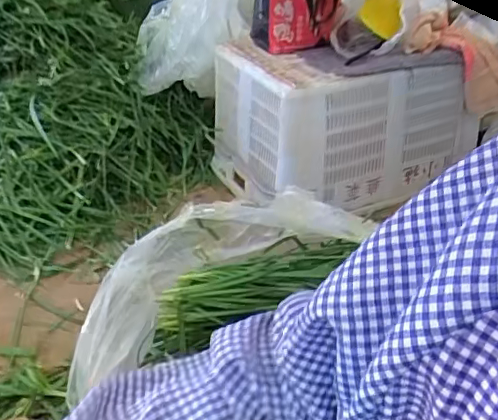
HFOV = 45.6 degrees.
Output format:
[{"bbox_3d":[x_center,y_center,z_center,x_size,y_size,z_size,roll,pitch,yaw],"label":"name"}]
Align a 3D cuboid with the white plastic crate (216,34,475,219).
[{"bbox_3d":[0.239,-0.235,1.500,0.573,0.347,0.383,-13,35,-19],"label":"white plastic crate"}]

